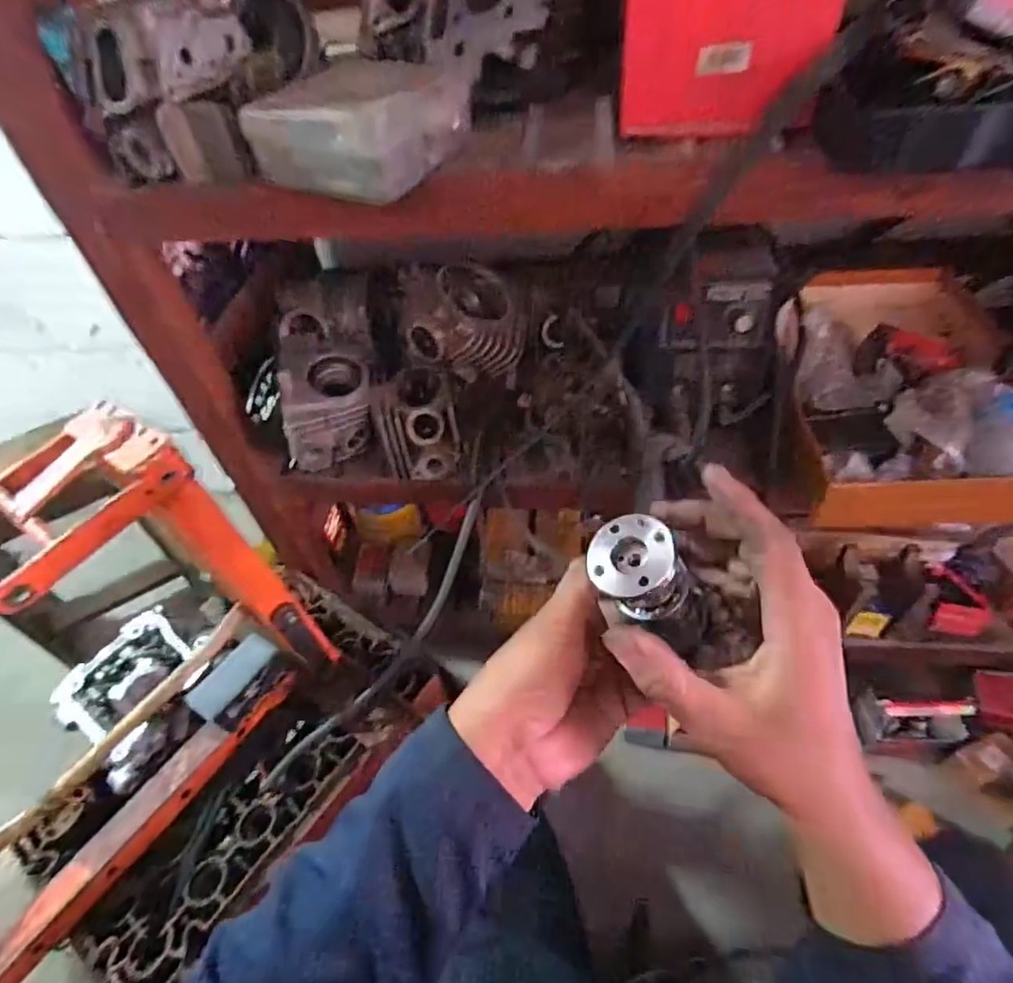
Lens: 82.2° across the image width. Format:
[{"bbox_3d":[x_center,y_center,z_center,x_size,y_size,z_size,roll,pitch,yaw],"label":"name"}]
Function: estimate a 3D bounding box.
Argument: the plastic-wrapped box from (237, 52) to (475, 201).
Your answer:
[{"bbox_3d":[-0.098,-0.274,0.435,0.132,0.053,0.141,25,55,26],"label":"plastic-wrapped box"}]

